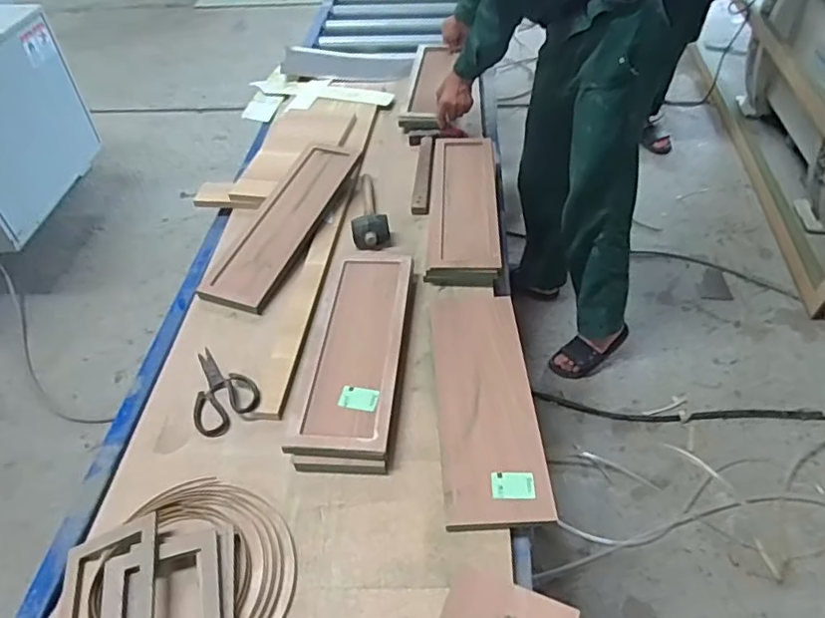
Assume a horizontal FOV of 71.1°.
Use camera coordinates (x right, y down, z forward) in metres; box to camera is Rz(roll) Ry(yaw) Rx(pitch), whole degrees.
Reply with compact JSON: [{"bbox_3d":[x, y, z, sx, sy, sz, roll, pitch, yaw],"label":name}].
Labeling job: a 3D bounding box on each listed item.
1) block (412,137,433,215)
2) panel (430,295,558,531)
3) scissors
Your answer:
[{"bbox_3d":[0.026,-0.337,1.424,0.039,0.024,0.317,1,45,5],"label":"block"},{"bbox_3d":[0.120,0.140,0.961,0.154,0.016,0.452,-3,45,1],"label":"panel"},{"bbox_3d":[-0.345,0.131,0.995,0.109,0.017,0.186,-31,51,-25],"label":"scissors"}]

